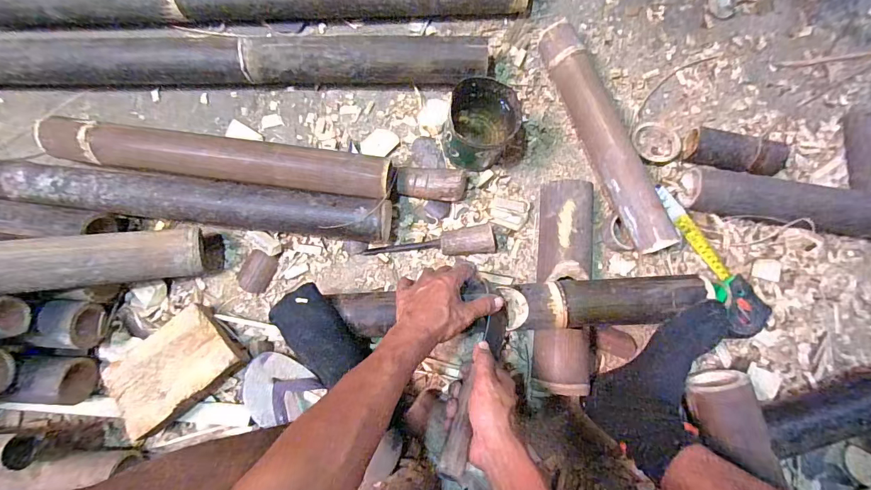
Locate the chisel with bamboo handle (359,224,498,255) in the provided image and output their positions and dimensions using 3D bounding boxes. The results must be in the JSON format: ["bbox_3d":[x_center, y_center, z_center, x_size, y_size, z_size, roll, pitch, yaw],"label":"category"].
[{"bbox_3d":[-0.009,0.006,0.617,0.208,0.037,0.047,-11,83,0],"label":"chisel with bamboo handle"}]

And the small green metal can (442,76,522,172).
[{"bbox_3d":[0.067,-0.180,0.601,0.102,0.131,0.112,0,83,1],"label":"small green metal can"}]

